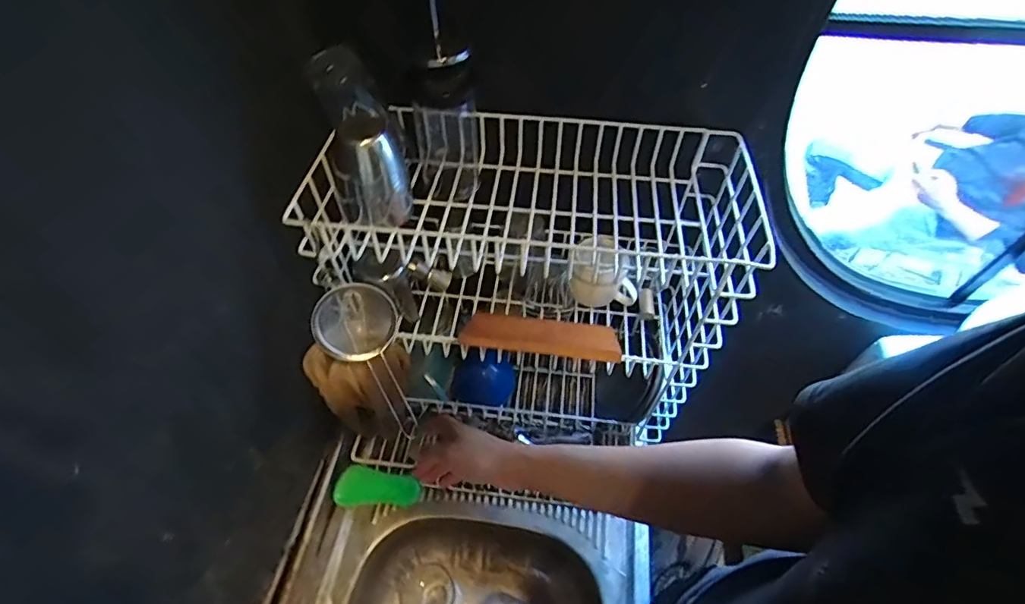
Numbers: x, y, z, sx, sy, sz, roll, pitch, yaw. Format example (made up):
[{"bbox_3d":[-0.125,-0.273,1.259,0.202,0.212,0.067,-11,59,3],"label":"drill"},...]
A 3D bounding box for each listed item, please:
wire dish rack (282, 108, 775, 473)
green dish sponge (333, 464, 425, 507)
[{"bbox_3d":[0.020,-0.004,0.693,0.490,0.464,0.271,1,54,0],"label":"wire dish rack"},{"bbox_3d":[-0.202,0.280,0.749,0.121,0.021,0.052,14,52,-19],"label":"green dish sponge"}]

